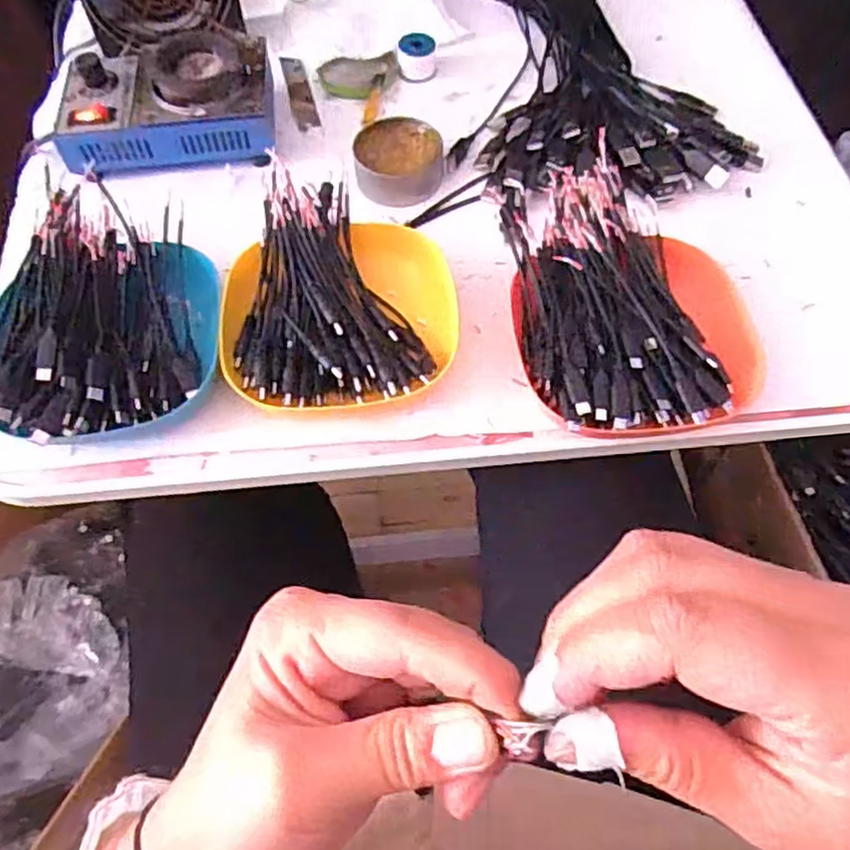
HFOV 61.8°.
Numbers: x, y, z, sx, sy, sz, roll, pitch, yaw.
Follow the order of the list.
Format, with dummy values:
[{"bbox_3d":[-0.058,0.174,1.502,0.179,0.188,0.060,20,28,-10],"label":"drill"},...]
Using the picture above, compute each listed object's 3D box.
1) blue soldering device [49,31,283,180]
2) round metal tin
[{"bbox_3d":[-0.190,-0.238,0.520,0.155,0.051,0.094,-11,62,-4],"label":"blue soldering device"},{"bbox_3d":[-0.018,-0.188,0.515,0.062,0.026,0.071,1,62,2],"label":"round metal tin"}]

